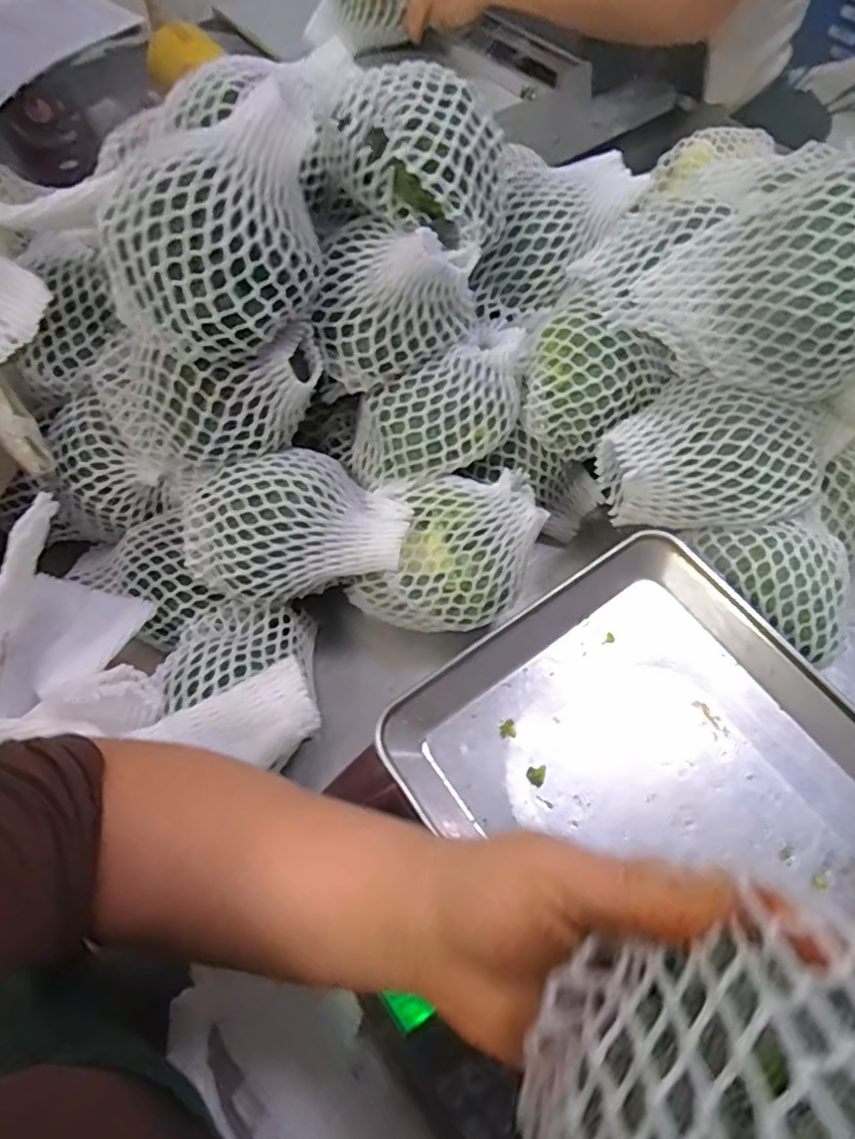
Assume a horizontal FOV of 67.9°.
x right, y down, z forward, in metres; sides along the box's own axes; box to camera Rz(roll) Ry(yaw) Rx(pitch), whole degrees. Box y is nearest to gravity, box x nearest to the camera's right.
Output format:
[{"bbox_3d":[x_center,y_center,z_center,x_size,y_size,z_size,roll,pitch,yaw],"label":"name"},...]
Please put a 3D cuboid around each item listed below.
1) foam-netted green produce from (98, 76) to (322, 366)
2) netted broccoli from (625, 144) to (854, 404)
[{"bbox_3d":[-0.133,-0.218,0.401,0.108,0.104,0.143,31,67,20],"label":"foam-netted green produce"},{"bbox_3d":[0.264,-0.189,0.411,0.227,0.107,0.106,-6,60,1],"label":"netted broccoli"}]

